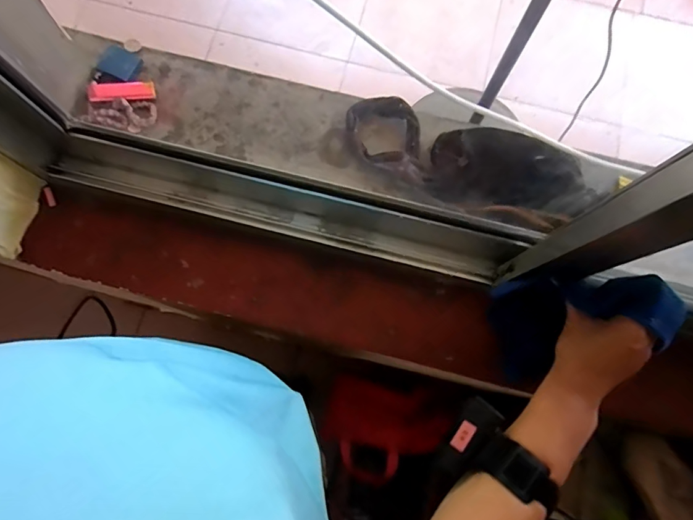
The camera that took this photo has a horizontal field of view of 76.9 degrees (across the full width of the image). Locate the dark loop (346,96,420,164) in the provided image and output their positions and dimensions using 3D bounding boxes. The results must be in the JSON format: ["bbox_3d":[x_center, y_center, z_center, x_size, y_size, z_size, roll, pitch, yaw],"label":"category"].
[{"bbox_3d":[0.048,-0.169,0.575,0.091,0.022,0.089,0,77,-2],"label":"dark loop"}]

